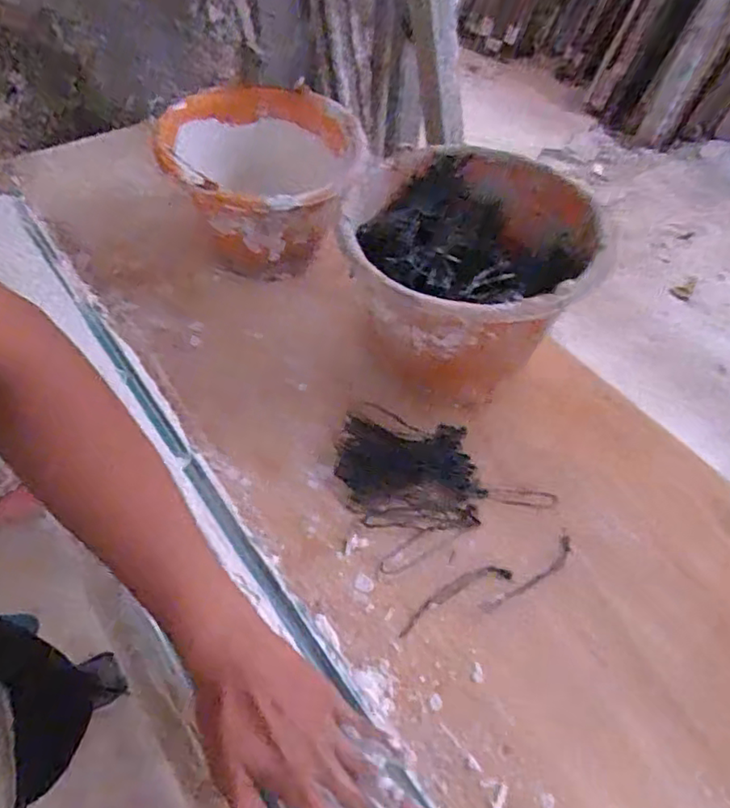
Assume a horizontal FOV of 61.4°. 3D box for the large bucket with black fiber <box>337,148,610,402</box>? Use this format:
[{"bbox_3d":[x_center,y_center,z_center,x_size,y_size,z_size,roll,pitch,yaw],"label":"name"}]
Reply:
[{"bbox_3d":[0.098,-0.138,0.681,0.218,0.170,0.241,11,53,7],"label":"large bucket with black fiber"}]

